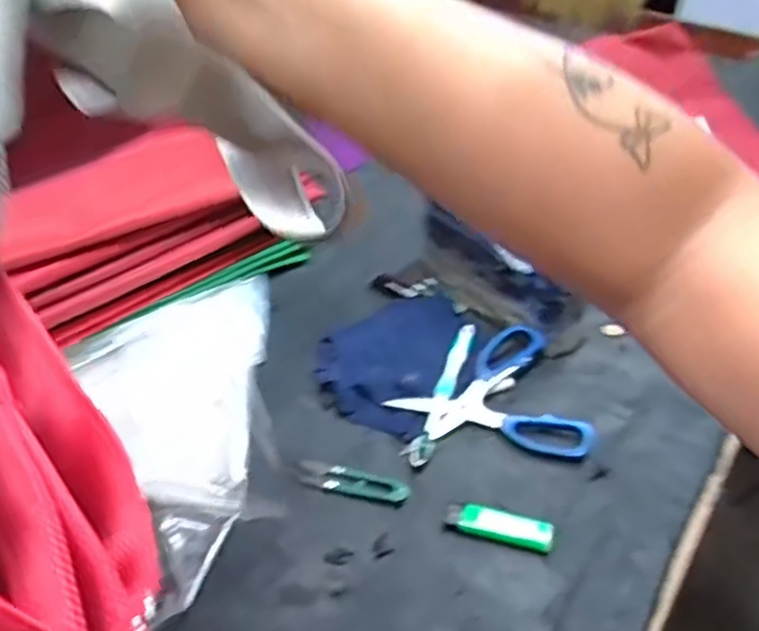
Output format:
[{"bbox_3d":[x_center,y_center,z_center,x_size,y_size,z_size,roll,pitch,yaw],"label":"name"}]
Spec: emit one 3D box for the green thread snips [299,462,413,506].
[{"bbox_3d":[-0.022,0.139,0.579,0.090,0.004,0.023,9,42,12],"label":"green thread snips"}]

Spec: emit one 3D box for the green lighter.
[{"bbox_3d":[0.091,0.163,0.539,0.082,0.017,0.022,12,43,15],"label":"green lighter"}]

